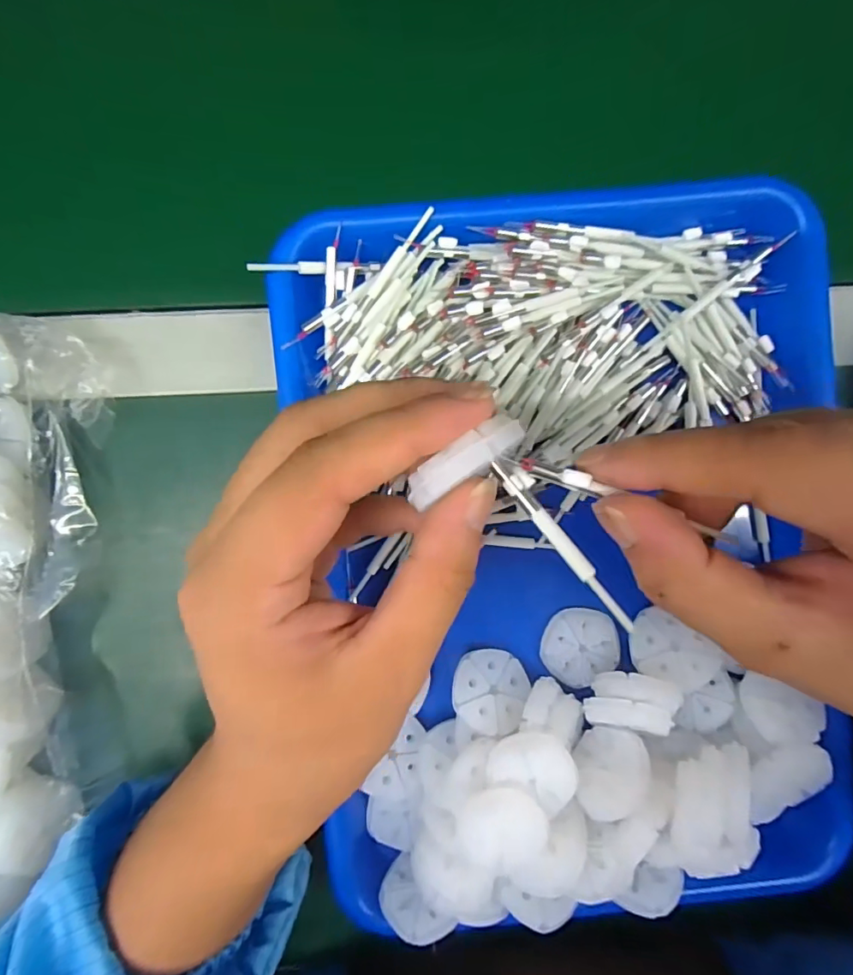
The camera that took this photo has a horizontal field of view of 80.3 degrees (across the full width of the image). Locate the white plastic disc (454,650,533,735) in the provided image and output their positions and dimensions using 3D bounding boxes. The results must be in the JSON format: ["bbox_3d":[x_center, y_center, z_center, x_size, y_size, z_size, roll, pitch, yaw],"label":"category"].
[{"bbox_3d":[0.031,0.097,0.241,0.036,0.006,0.037,9,66,-5],"label":"white plastic disc"}]

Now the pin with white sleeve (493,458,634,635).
[{"bbox_3d":[0.040,0.016,0.149,0.005,0.004,0.061,-39,84,0],"label":"pin with white sleeve"}]

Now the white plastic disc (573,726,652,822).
[{"bbox_3d":[0.082,0.125,0.224,0.033,0.037,0.005,-33,120,33],"label":"white plastic disc"}]

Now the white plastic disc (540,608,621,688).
[{"bbox_3d":[0.077,0.079,0.250,0.038,0.004,0.036,9,92,-2],"label":"white plastic disc"}]

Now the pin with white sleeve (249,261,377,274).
[{"bbox_3d":[-0.048,-0.097,0.223,0.058,0.006,0.006,-8,93,-16],"label":"pin with white sleeve"}]

